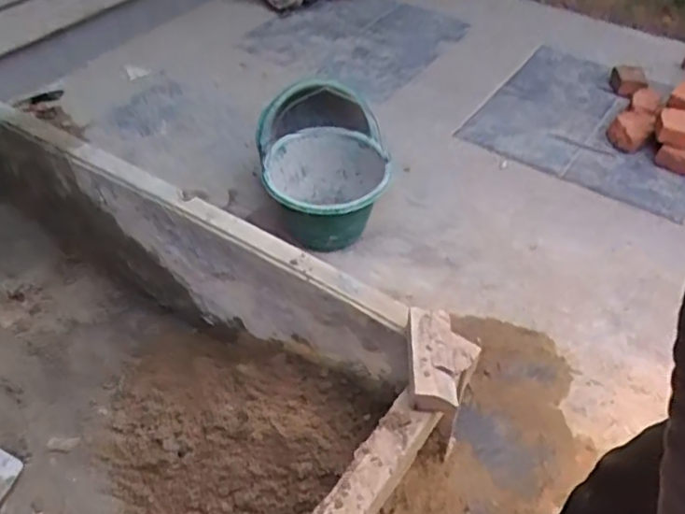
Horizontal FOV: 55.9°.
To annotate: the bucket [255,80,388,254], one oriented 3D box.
[{"bbox_3d":[-0.048,-0.200,1.420,0.274,0.303,0.301,1,45,-1],"label":"bucket"}]

